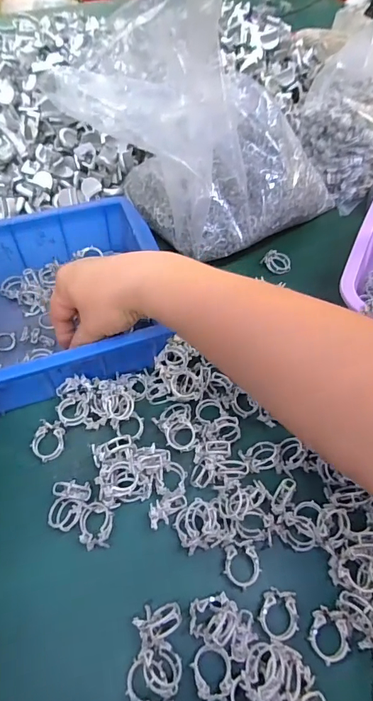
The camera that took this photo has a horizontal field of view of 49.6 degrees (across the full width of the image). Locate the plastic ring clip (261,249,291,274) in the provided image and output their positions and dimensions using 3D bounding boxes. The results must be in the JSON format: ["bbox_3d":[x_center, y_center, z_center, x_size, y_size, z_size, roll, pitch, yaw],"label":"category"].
[{"bbox_3d":[0.105,-0.102,0.464,0.032,0.009,0.026,40,63,18],"label":"plastic ring clip"}]

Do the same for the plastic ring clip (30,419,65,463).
[{"bbox_3d":[-0.117,0.076,0.340,0.026,0.010,0.032,1,58,-4],"label":"plastic ring clip"}]

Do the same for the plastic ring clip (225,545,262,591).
[{"bbox_3d":[0.042,0.160,0.298,0.026,0.008,0.027,2,58,-4],"label":"plastic ring clip"}]

